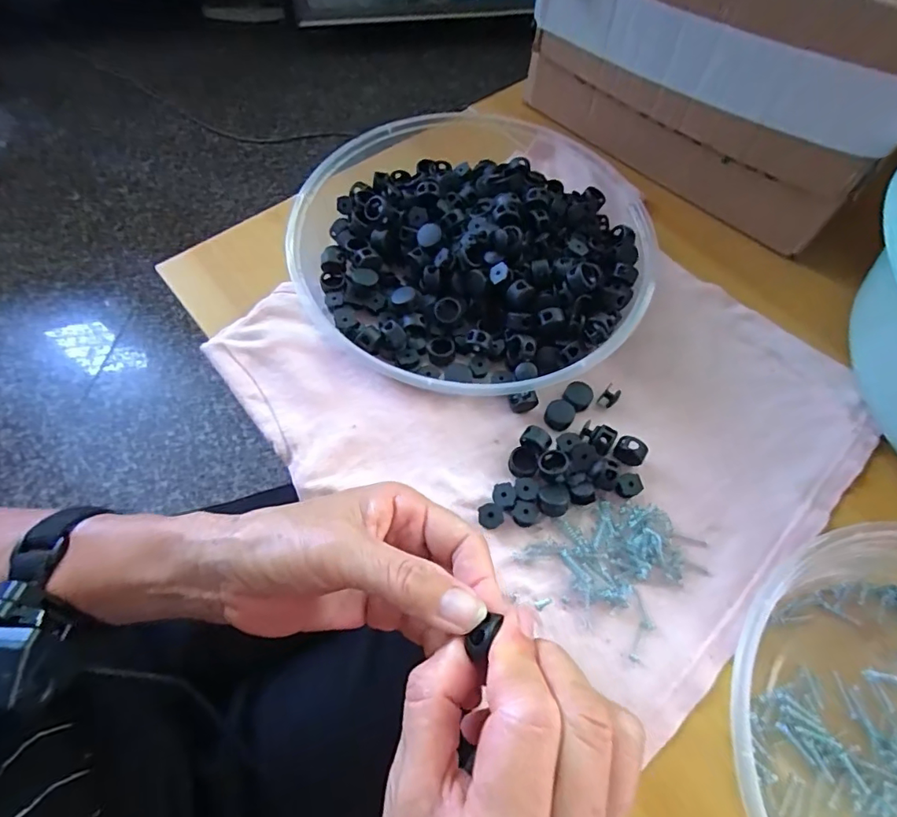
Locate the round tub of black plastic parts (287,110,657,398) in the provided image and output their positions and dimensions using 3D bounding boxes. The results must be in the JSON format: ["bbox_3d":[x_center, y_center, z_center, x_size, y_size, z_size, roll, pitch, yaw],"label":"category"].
[{"bbox_3d":[0.019,-0.118,0.339,0.227,0.042,0.241,1,64,-2],"label":"round tub of black plastic parts"}]

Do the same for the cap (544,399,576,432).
[{"bbox_3d":[0.068,0.004,0.302,0.017,0.007,0.017,1,64,-2],"label":"cap"}]

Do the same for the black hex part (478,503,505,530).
[{"bbox_3d":[0.022,0.059,0.272,0.013,0.008,0.012,-26,68,-14],"label":"black hex part"}]

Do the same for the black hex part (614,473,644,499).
[{"bbox_3d":[0.101,0.044,0.280,0.015,0.007,0.012,-17,66,-11],"label":"black hex part"}]

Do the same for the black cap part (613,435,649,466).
[{"bbox_3d":[0.105,0.026,0.287,0.017,0.015,0.012,41,69,16],"label":"black cap part"}]

